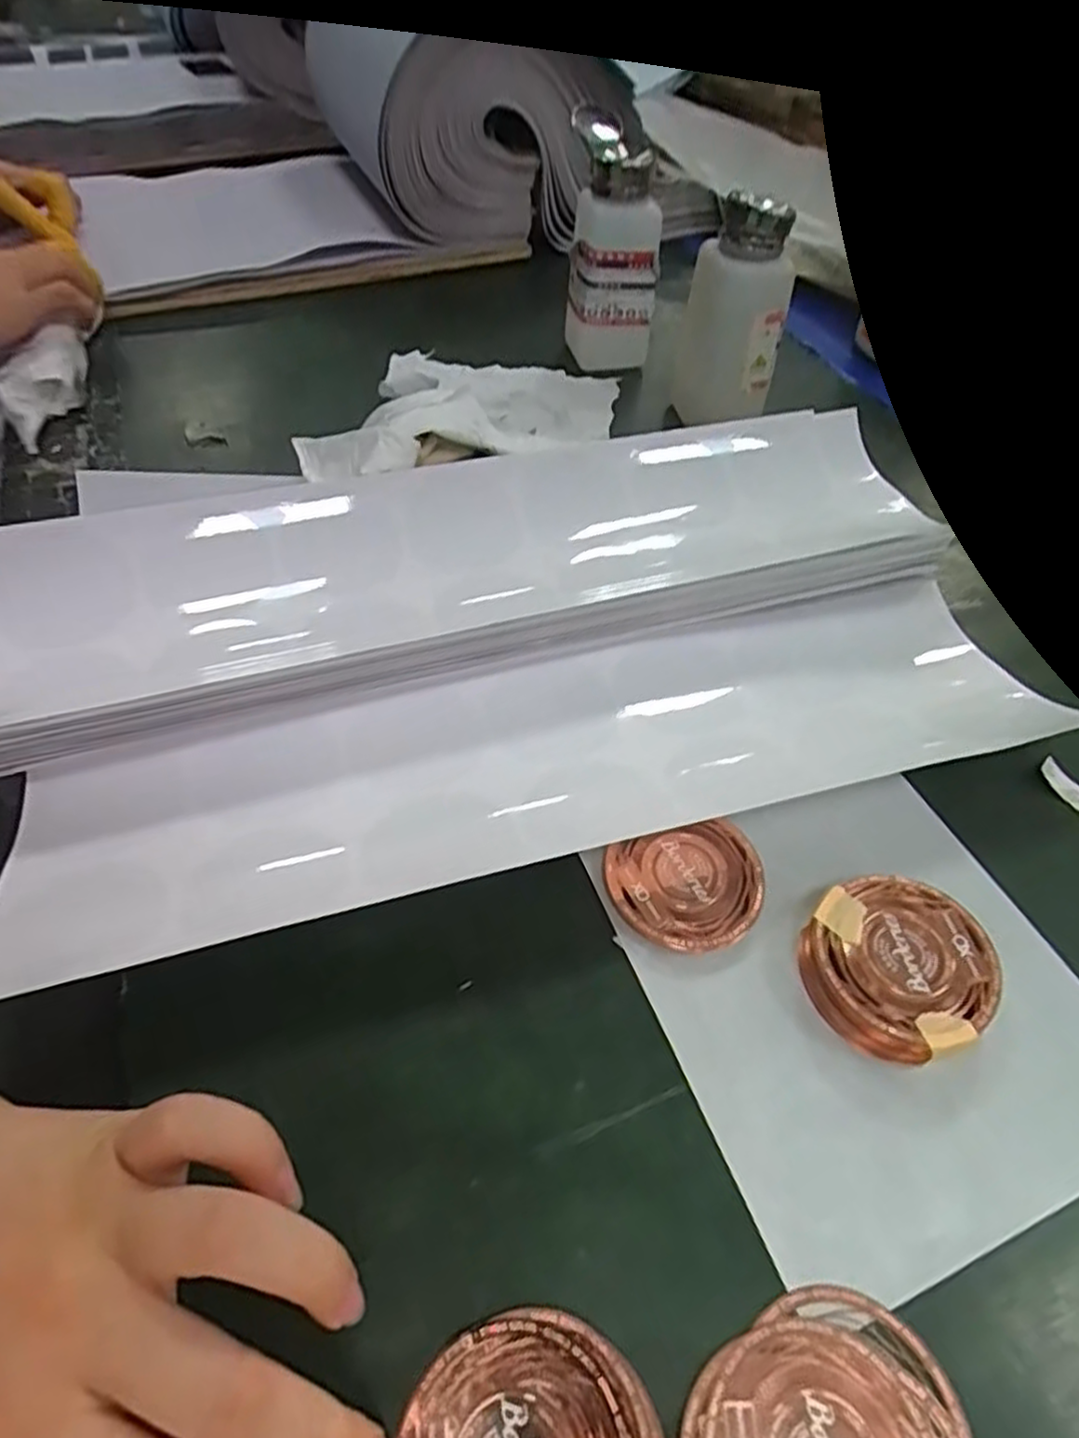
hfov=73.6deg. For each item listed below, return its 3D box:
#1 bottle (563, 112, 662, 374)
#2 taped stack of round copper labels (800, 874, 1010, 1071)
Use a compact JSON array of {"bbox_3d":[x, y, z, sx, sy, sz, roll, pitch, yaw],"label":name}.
[{"bbox_3d":[0.050,-0.321,0.502,0.059,0.132,0.049,-6,53,-7],"label":"bottle"},{"bbox_3d":[0.126,0.089,0.258,0.059,0.021,0.064,39,60,25],"label":"taped stack of round copper labels"}]

